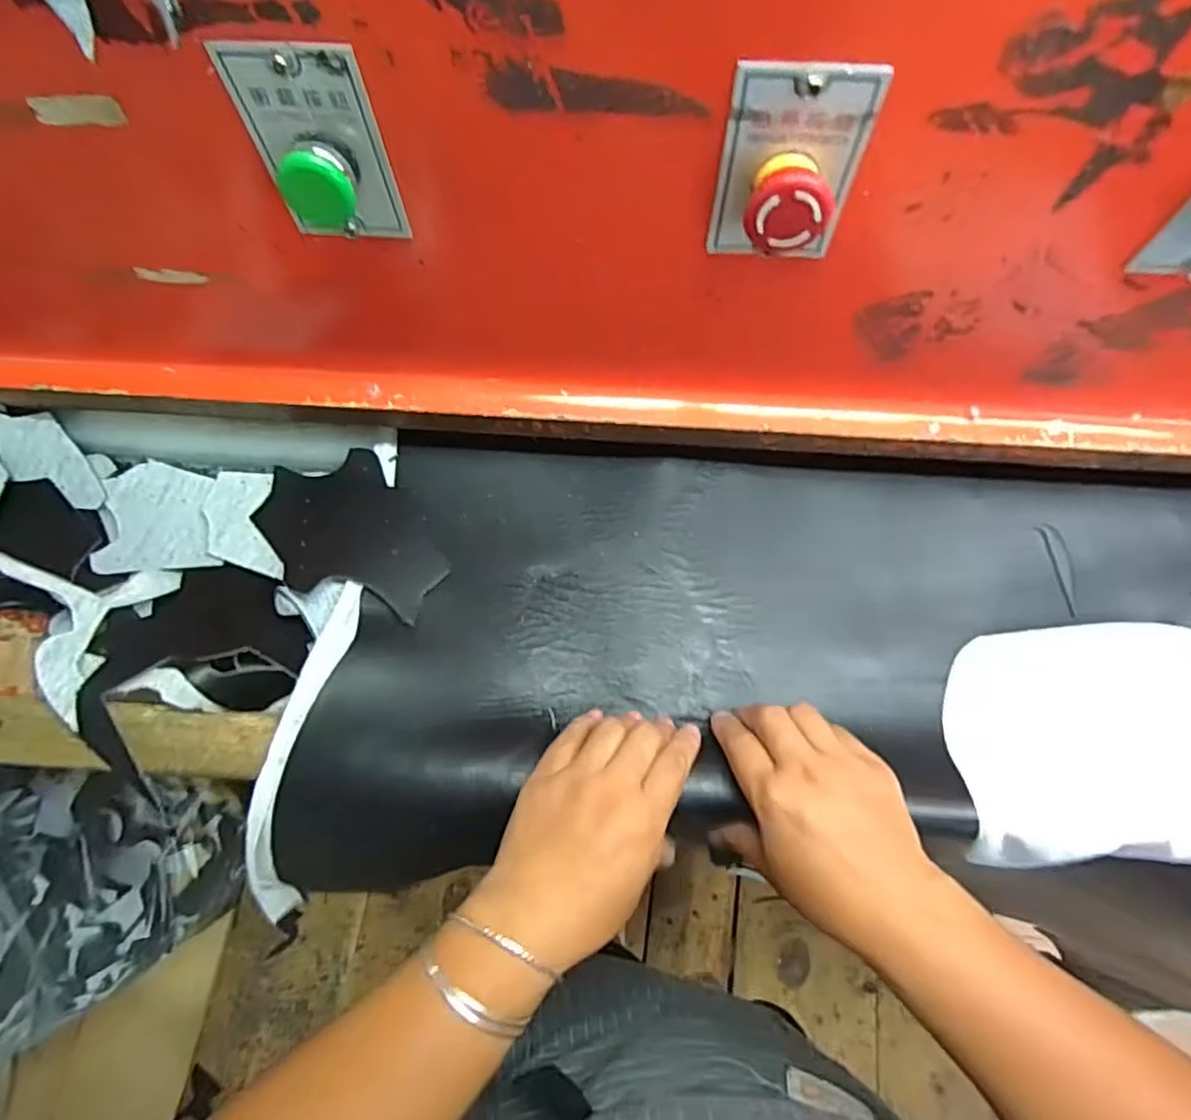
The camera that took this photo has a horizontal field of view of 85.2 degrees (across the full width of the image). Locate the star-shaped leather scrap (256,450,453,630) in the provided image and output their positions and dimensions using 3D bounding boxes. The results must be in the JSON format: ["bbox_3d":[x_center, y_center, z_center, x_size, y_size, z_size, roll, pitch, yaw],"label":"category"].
[{"bbox_3d":[-0.180,-0.025,0.469,0.102,0.023,0.168,-37,71,-14],"label":"star-shaped leather scrap"}]

